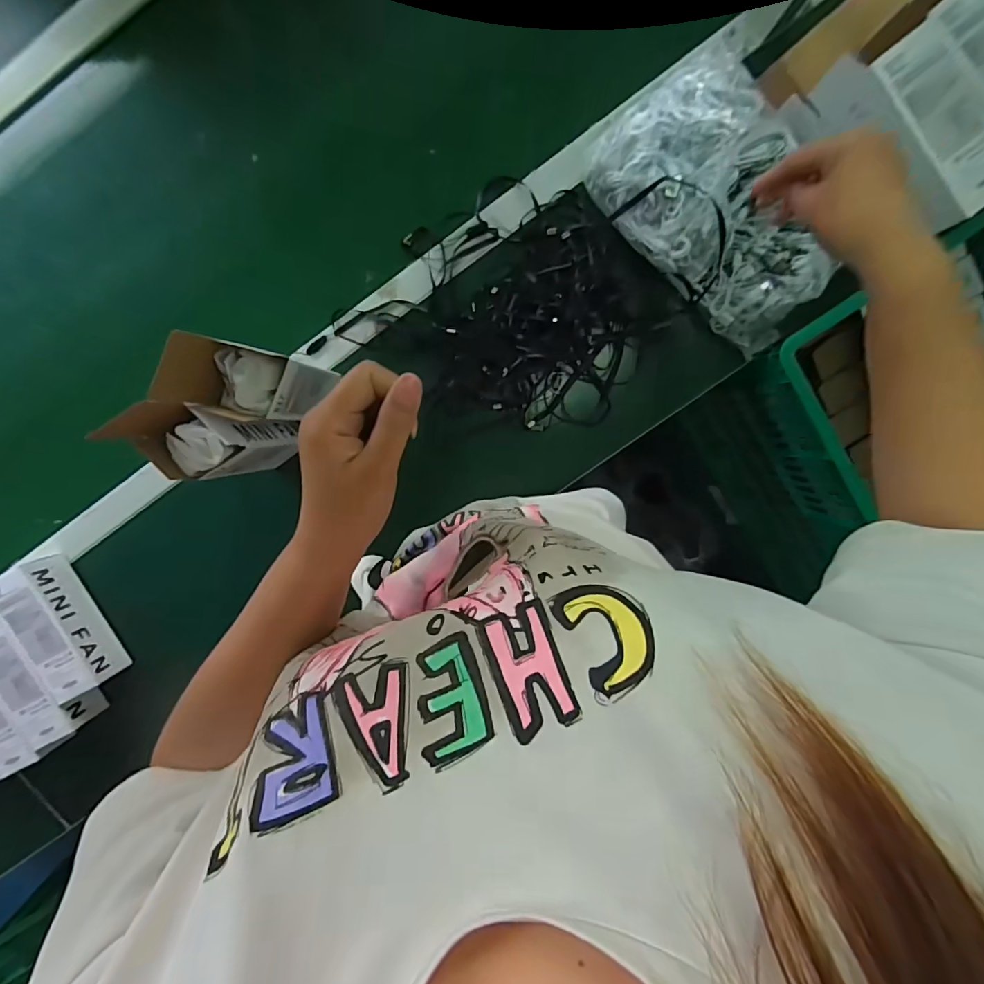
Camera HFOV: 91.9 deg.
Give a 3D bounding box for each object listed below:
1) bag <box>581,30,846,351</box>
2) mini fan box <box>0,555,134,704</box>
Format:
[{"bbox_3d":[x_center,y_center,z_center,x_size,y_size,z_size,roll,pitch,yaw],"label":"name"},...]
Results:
[{"bbox_3d":[0.258,-0.314,0.526,0.181,0.081,0.303,-39,96,6],"label":"bag"},{"bbox_3d":[-0.566,0.177,0.621,0.074,0.059,0.179,-30,97,5],"label":"mini fan box"}]

